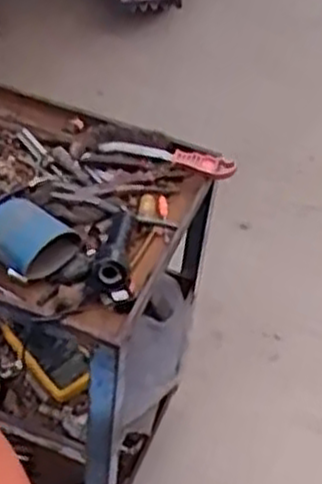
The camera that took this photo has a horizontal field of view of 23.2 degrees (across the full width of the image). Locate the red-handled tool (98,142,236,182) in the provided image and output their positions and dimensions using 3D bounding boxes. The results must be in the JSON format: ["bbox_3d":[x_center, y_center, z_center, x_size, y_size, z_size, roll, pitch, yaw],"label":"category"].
[{"bbox_3d":[0.009,-0.132,1.199,0.209,0.033,0.029,15,51,12],"label":"red-handled tool"}]

